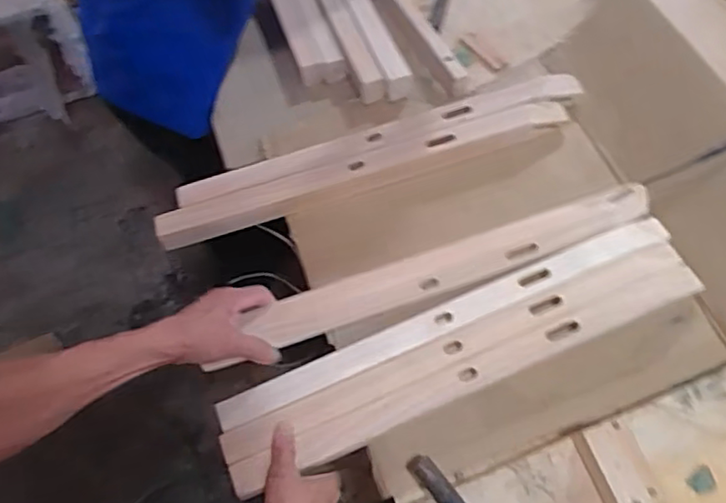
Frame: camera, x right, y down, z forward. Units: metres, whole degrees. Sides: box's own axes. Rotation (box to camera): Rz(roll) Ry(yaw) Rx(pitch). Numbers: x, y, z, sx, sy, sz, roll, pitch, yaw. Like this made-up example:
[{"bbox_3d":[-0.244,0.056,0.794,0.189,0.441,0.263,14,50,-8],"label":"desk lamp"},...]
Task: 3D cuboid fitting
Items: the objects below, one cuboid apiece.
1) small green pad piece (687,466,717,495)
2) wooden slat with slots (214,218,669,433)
[{"bbox_3d":[0.334,0.226,0.613,0.028,0.004,0.021,-32,64,-13],"label":"small green pad piece"},{"bbox_3d":[0.096,0.076,0.702,0.540,0.016,0.036,-23,63,-5],"label":"wooden slat with slots"}]

